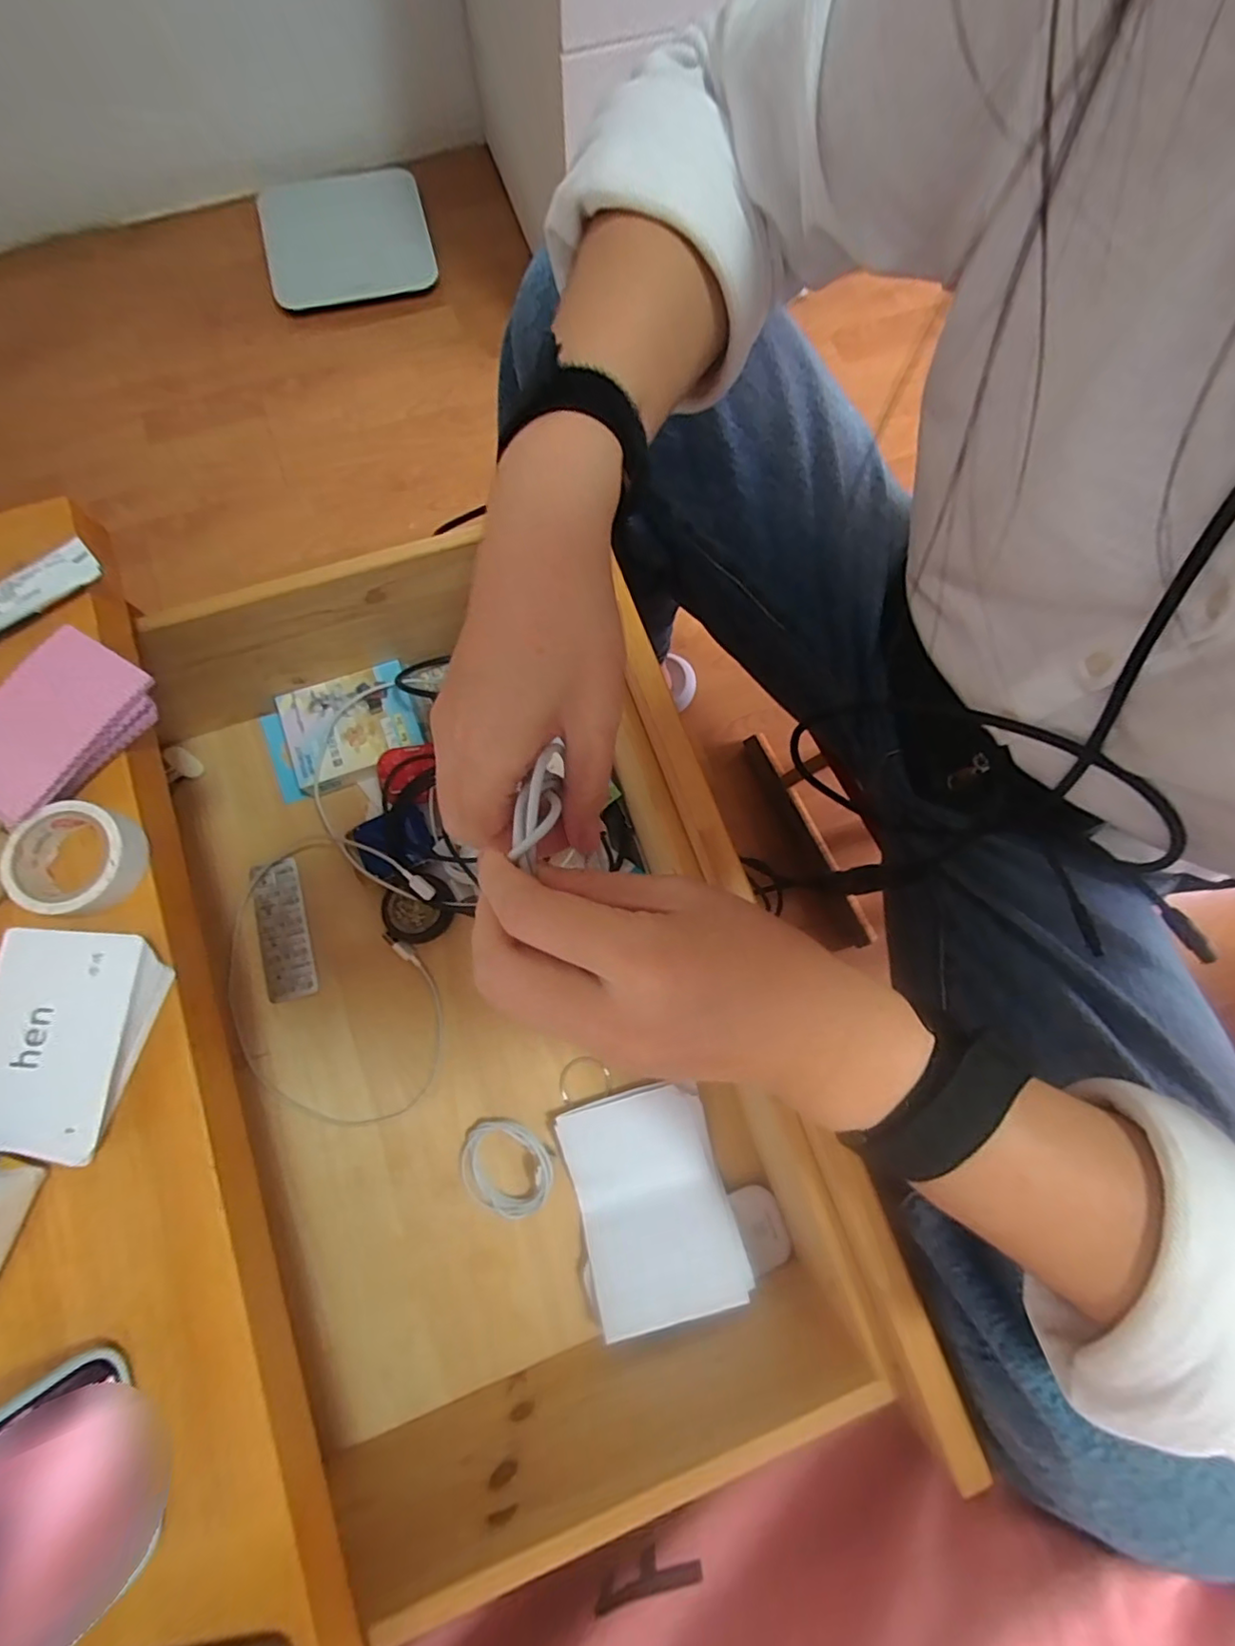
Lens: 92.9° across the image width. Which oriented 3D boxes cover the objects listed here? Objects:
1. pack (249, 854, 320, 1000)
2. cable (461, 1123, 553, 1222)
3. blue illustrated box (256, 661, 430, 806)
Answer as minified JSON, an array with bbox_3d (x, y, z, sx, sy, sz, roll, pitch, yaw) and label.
[{"bbox_3d":[-0.267,0.085,0.468,0.038,0.006,0.109,-17,79,-5],"label":"pack"},{"bbox_3d":[-0.082,0.252,0.427,0.069,0.013,0.065,0,90,14],"label":"cable"},{"bbox_3d":[-0.232,-0.075,0.492,0.131,0.032,0.087,-19,79,-5],"label":"blue illustrated box"}]

